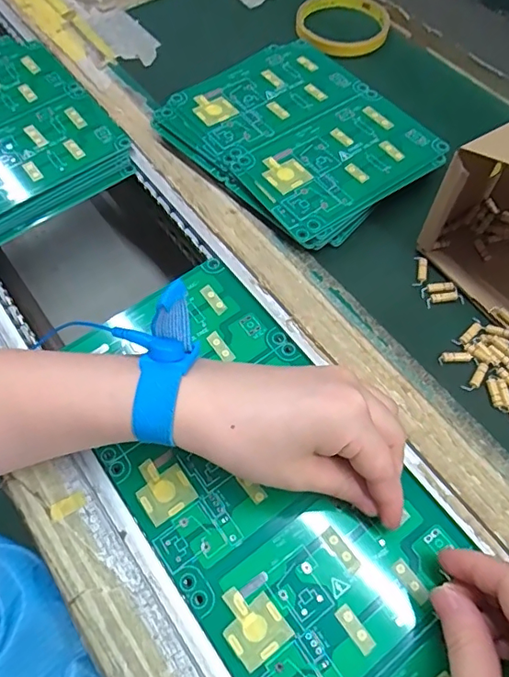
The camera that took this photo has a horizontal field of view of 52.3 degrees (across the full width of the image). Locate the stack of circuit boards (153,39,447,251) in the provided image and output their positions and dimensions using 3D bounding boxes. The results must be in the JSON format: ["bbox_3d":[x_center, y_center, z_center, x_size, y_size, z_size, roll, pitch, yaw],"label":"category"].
[{"bbox_3d":[0.035,-0.152,0.390,0.147,0.025,0.170,-37,68,-15],"label":"stack of circuit boards"}]

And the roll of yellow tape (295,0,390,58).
[{"bbox_3d":[0.080,-0.287,0.472,0.081,0.013,0.085,-1,64,1],"label":"roll of yellow tape"}]

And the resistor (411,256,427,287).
[{"bbox_3d":[0.110,-0.045,0.345,0.008,0.004,0.024,11,64,7],"label":"resistor"}]

